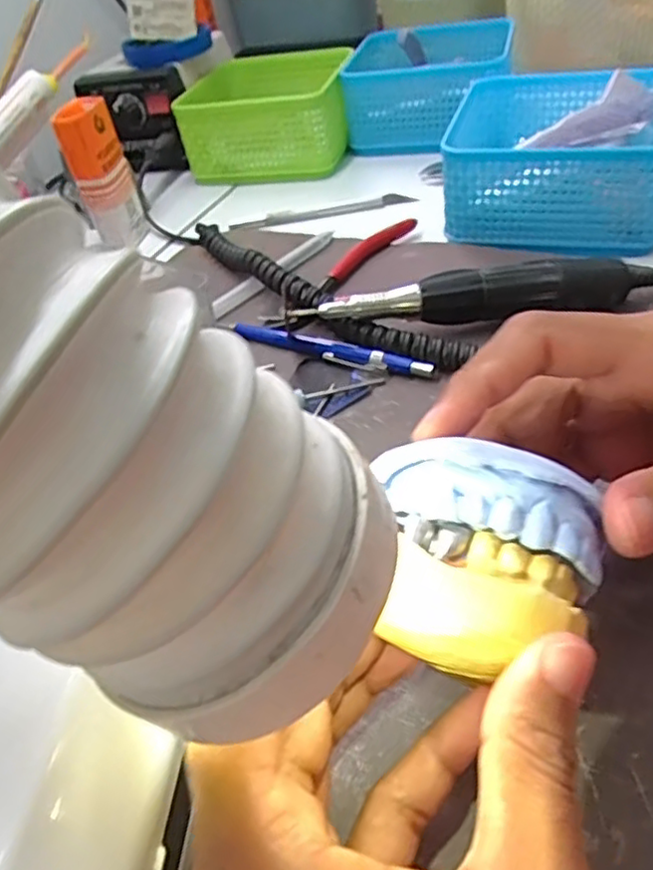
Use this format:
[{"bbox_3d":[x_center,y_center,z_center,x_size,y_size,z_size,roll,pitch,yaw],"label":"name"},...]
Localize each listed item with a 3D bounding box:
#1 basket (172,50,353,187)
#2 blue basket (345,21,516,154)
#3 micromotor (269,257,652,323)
[{"bbox_3d":[-0.047,-0.276,0.569,0.131,0.063,0.124,-1,43,10],"label":"basket"},{"bbox_3d":[0.086,-0.296,0.560,0.130,0.063,0.129,3,44,14],"label":"blue basket"},{"bbox_3d":[0.086,-0.070,0.342,0.216,0.030,0.022,-7,42,4],"label":"micromotor"}]

